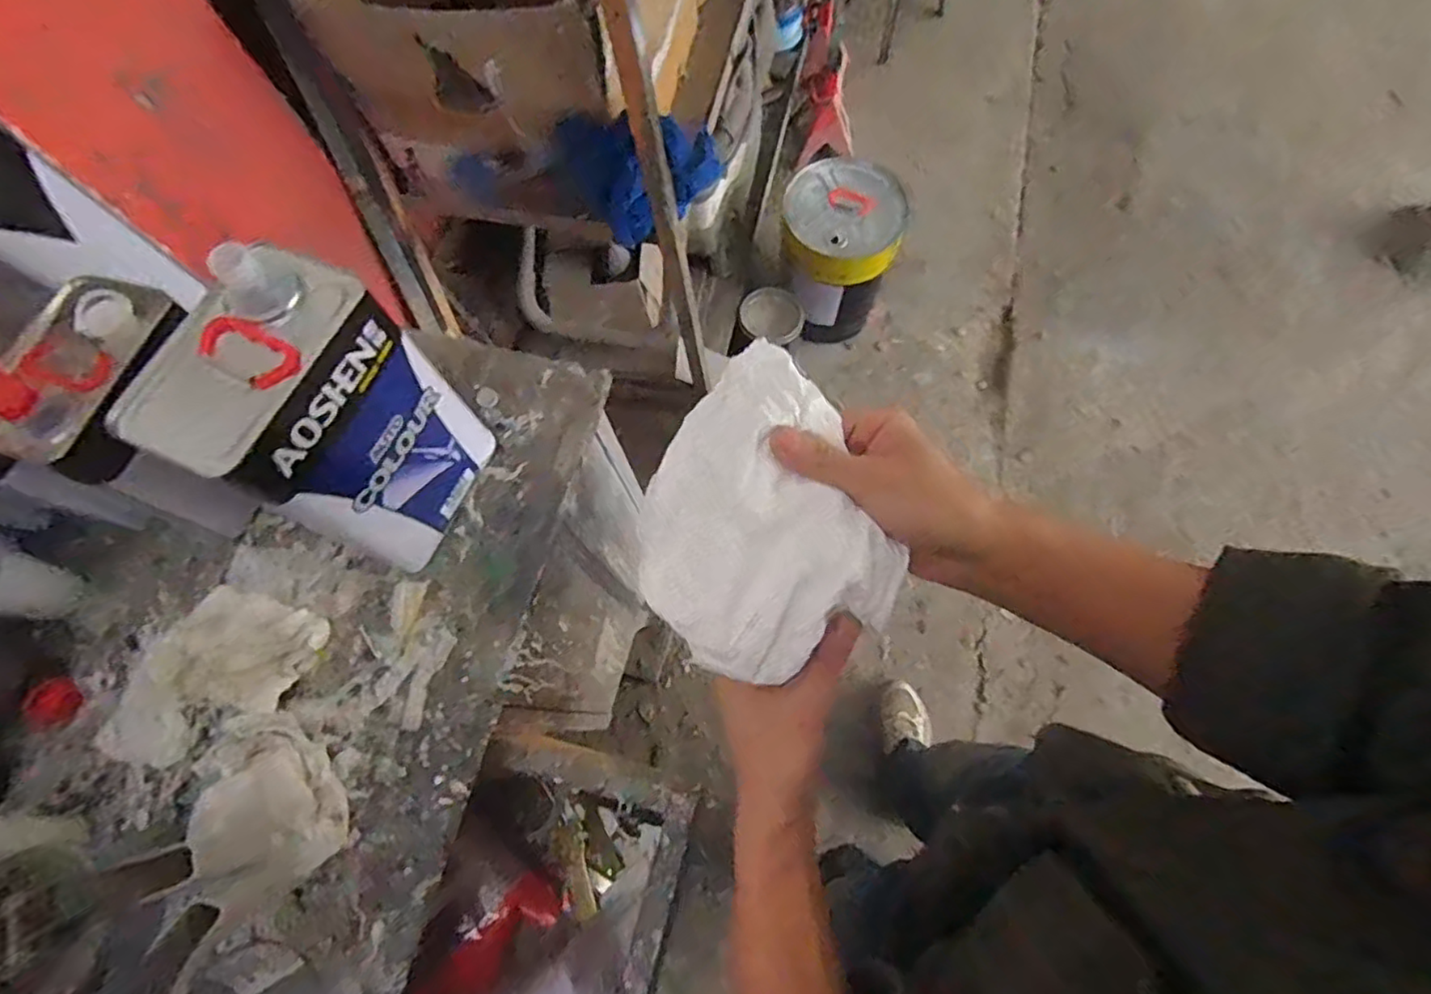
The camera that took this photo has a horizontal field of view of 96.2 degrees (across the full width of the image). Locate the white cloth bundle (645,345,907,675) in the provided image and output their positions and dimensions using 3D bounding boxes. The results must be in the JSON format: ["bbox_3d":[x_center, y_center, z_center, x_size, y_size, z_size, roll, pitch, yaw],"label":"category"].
[{"bbox_3d":[0.017,0.010,0.346,0.124,0.041,0.158,-24,73,-5],"label":"white cloth bundle"}]

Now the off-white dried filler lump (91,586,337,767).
[{"bbox_3d":[-0.470,0.175,0.600,0.127,0.030,0.189,27,74,12],"label":"off-white dried filler lump"}]

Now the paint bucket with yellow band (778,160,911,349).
[{"bbox_3d":[0.286,-0.563,1.466,0.241,0.339,0.250,-1,70,3],"label":"paint bucket with yellow band"}]

